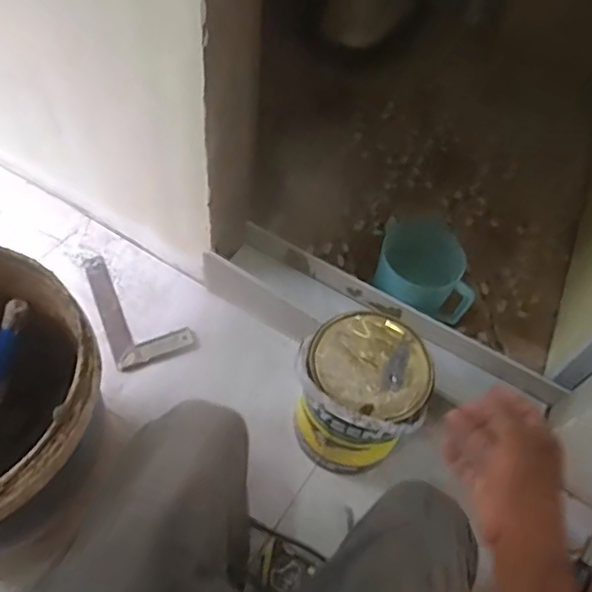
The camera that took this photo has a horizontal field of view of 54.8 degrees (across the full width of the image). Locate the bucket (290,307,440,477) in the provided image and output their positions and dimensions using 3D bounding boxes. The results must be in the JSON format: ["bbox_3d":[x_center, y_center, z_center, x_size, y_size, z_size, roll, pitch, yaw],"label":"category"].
[{"bbox_3d":[0.084,0.136,0.779,0.163,0.217,0.181,39,62,18],"label":"bucket"}]

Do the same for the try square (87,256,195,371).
[{"bbox_3d":[-0.275,0.011,0.982,0.130,0.011,0.231,-20,62,-18],"label":"try square"}]

